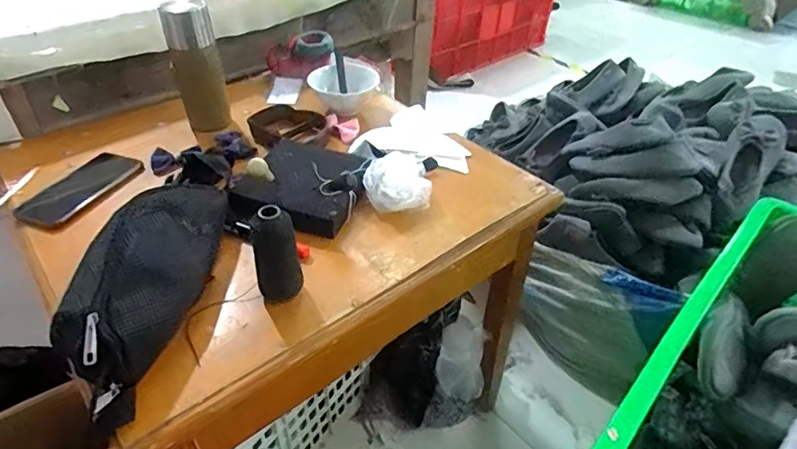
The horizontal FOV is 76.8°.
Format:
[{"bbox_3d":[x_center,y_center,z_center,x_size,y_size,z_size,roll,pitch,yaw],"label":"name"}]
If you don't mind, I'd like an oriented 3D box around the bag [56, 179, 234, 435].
[{"bbox_3d":[-0.260,0.050,0.519,0.109,0.084,0.274,3,39,0],"label":"bag"}]

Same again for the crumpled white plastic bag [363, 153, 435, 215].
[{"bbox_3d":[-0.001,-0.055,0.692,0.091,0.048,0.092,-1,39,-4],"label":"crumpled white plastic bag"}]

